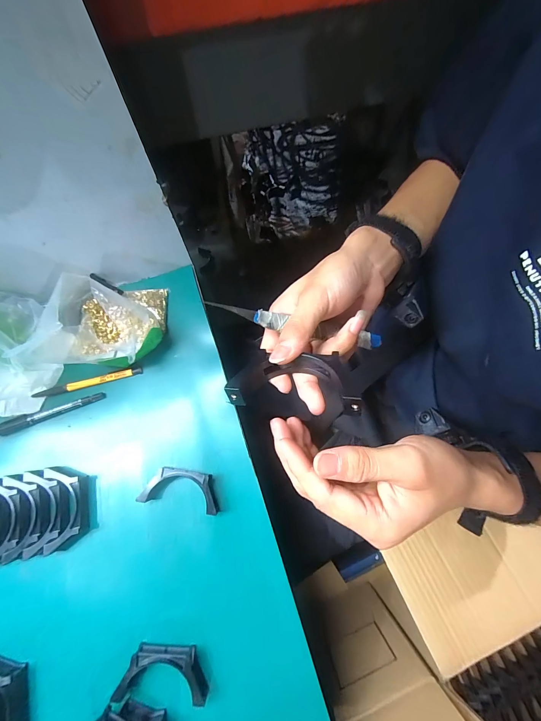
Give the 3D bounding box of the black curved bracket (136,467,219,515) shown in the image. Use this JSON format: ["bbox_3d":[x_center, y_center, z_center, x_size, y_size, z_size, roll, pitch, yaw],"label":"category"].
[{"bbox_3d":[-0.107,0.152,0.357,0.095,0.017,0.042,8,75,2],"label":"black curved bracket"}]

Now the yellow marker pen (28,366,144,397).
[{"bbox_3d":[-0.240,0.029,0.397,0.137,0.009,0.012,-15,76,-4],"label":"yellow marker pen"}]

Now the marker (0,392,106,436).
[{"bbox_3d":[-0.283,0.068,0.385,0.137,0.010,0.017,-19,76,-5],"label":"marker"}]

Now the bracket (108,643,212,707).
[{"bbox_3d":[-0.109,0.319,0.308,0.091,0.021,0.039,1,75,0],"label":"bracket"}]

